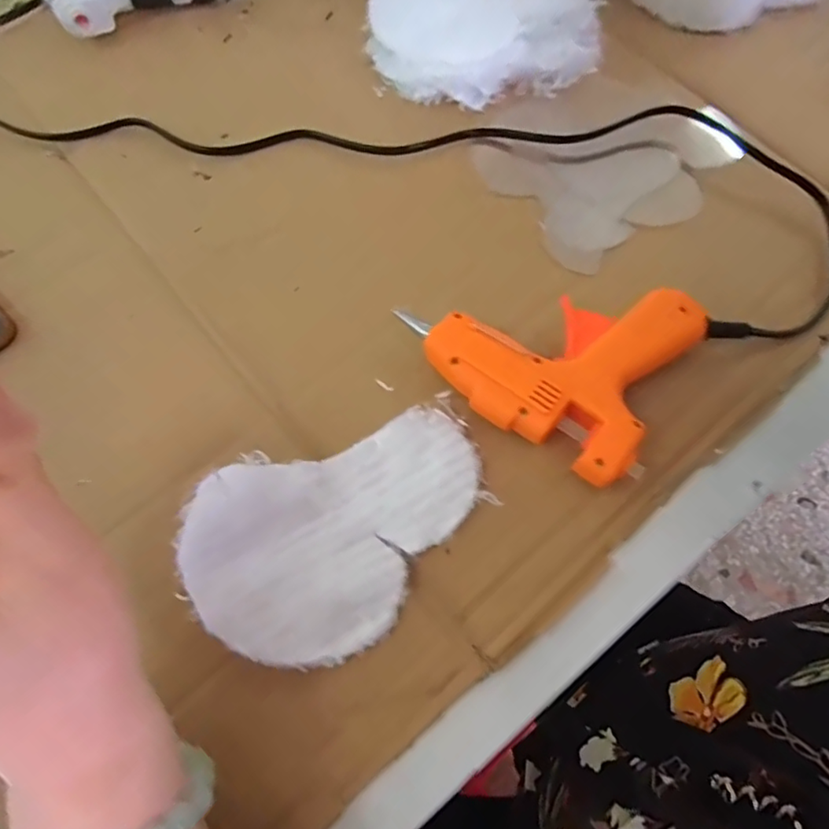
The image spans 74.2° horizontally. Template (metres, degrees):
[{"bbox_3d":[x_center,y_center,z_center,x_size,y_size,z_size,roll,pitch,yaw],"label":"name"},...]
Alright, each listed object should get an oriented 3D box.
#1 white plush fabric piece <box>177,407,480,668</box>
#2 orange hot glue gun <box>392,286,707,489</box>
[{"bbox_3d":[-0.032,0.057,0.252,0.136,0.012,0.091,-18,72,-8],"label":"white plush fabric piece"},{"bbox_3d":[0.072,-0.039,0.283,0.125,0.026,0.109,36,73,10],"label":"orange hot glue gun"}]

